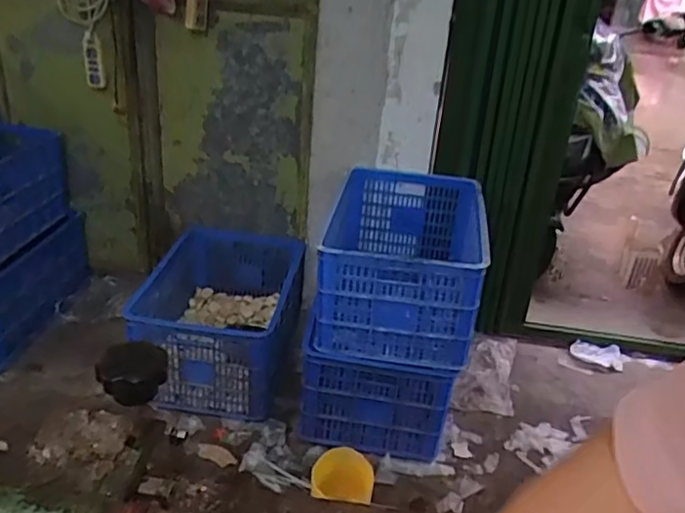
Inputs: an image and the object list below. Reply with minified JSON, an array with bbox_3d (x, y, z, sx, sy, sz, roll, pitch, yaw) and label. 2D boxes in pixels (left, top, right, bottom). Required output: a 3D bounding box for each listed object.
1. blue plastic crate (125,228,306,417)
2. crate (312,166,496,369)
[{"bbox_3d":[-0.377,0.178,1.917,0.440,0.279,0.587,7,27,3],"label":"blue plastic crate"},{"bbox_3d":[0.167,-0.002,1.730,0.396,0.302,0.584,8,27,5],"label":"crate"}]

